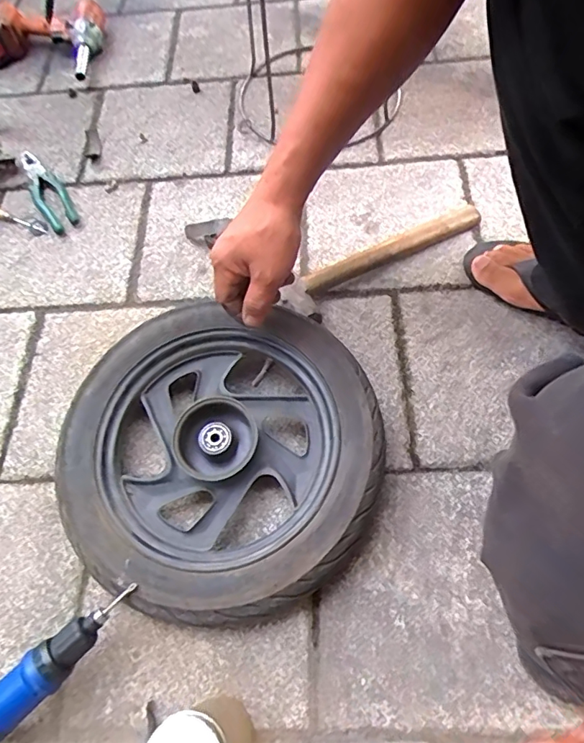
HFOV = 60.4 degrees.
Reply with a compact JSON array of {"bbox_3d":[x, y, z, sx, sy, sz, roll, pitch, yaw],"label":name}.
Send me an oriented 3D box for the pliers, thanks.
[{"bbox_3d":[-0.397,-0.294,0.813,0.051,0.031,0.194,-28,64,-10],"label":"pliers"}]

